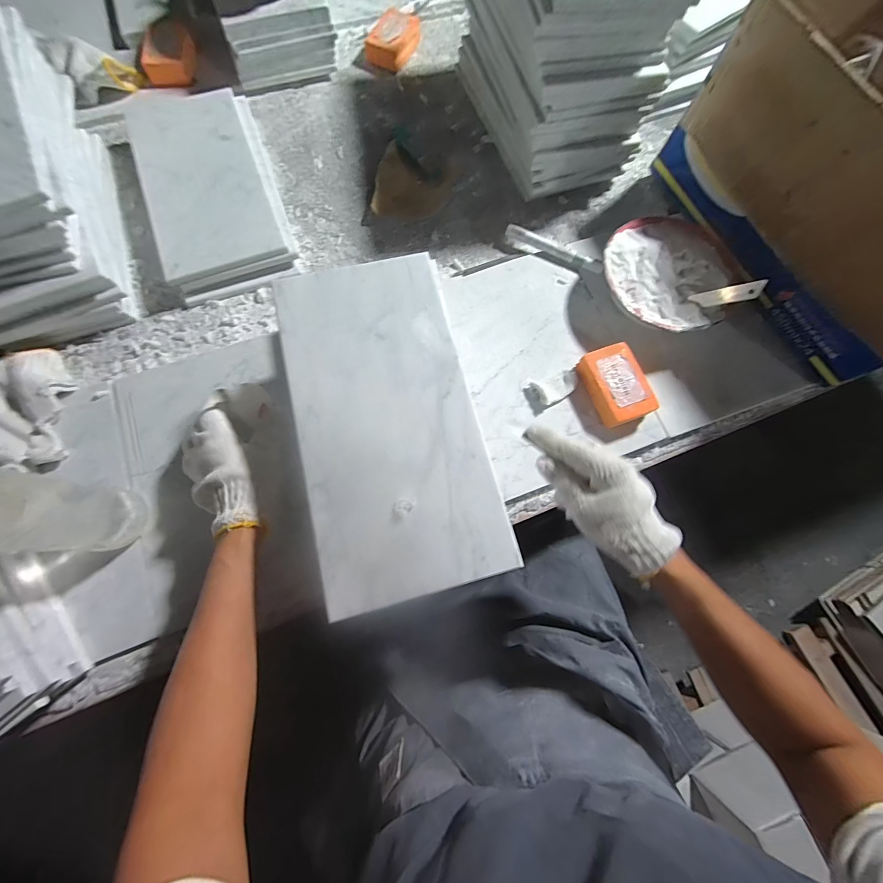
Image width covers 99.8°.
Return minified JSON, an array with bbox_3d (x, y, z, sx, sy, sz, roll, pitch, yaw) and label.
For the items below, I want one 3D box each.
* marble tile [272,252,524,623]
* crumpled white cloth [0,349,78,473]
[{"bbox_3d":[-0.047,-0.025,0.318,0.149,0.006,0.295,-14,75,-6],"label":"marble tile"},{"bbox_3d":[-0.479,-0.039,0.425,0.094,0.026,0.149,-10,75,-5],"label":"crumpled white cloth"}]

